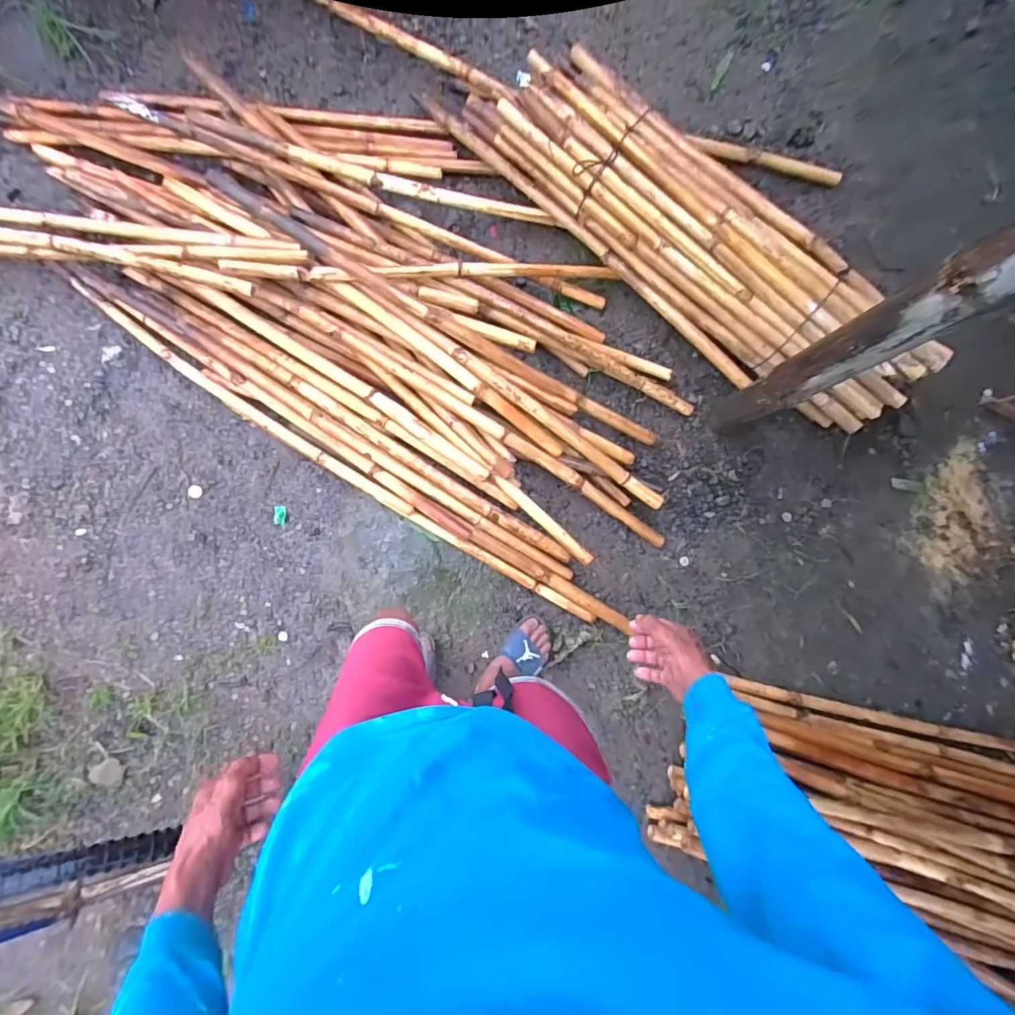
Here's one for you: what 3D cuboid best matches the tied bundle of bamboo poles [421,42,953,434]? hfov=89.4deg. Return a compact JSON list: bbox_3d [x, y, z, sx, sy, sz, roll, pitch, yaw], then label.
[{"bbox_3d":[0.411,-0.676,1.248,1.327,0.212,0.285,42,84,4],"label":"tied bundle of bamboo poles"}]

